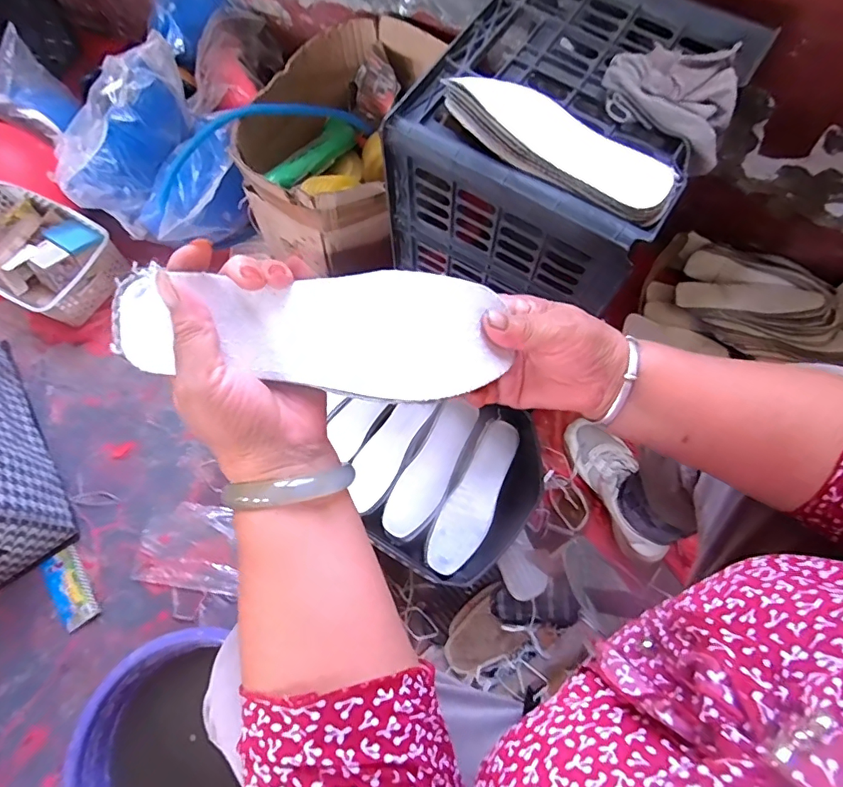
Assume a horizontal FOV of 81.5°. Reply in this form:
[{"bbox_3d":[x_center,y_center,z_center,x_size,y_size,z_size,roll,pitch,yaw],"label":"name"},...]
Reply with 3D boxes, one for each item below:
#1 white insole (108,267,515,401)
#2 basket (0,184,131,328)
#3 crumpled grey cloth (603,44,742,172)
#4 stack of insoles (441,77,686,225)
[{"bbox_3d":[-0.056,-0.032,0.275,0.208,0.019,0.067,-1,92,-8],"label":"white insole"},{"bbox_3d":[-0.739,-0.271,0.924,0.317,0.078,0.198,29,72,10],"label":"basket"},{"bbox_3d":[0.254,-0.294,0.472,0.129,0.034,0.117,39,74,13],"label":"crumpled grey cloth"},{"bbox_3d":[0.125,-0.230,0.441,0.221,0.032,0.071,36,73,12],"label":"stack of insoles"}]

